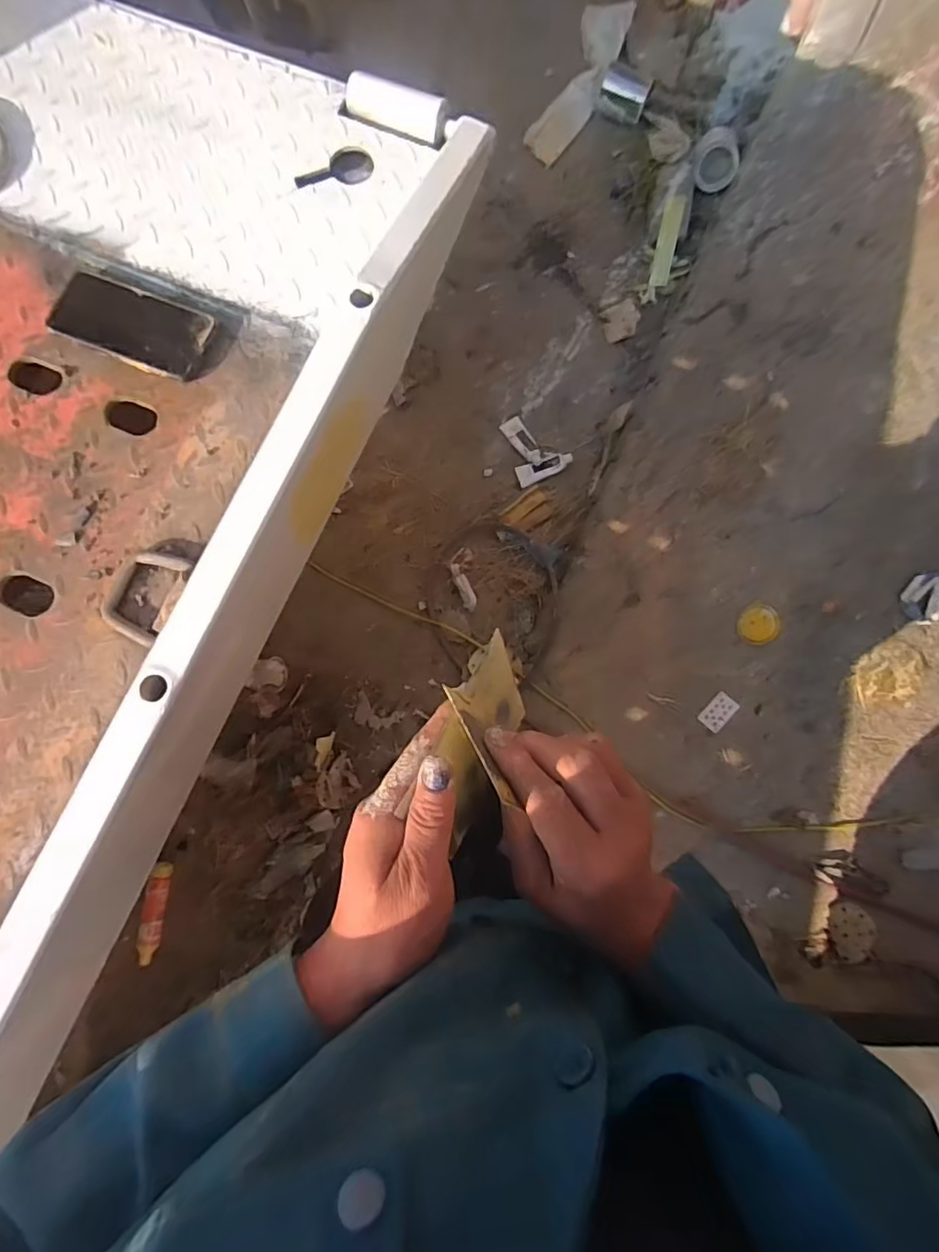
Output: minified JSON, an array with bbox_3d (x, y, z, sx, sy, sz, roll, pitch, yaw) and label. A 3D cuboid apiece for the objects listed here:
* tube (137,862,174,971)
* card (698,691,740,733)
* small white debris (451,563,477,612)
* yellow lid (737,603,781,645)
[{"bbox_3d":[-0.795,0.724,1.412,0.051,0.040,0.244,6,82,2],"label":"tube"},{"bbox_3d":[0.593,0.205,1.338,0.056,0.007,0.088,43,91,15],"label":"card"},{"bbox_3d":[-0.015,-0.102,1.461,0.036,0.023,0.127,-22,82,-2],"label":"small white debris"},{"bbox_3d":[0.682,-0.005,1.322,0.096,0.012,0.094,0,82,1],"label":"yellow lid"}]

